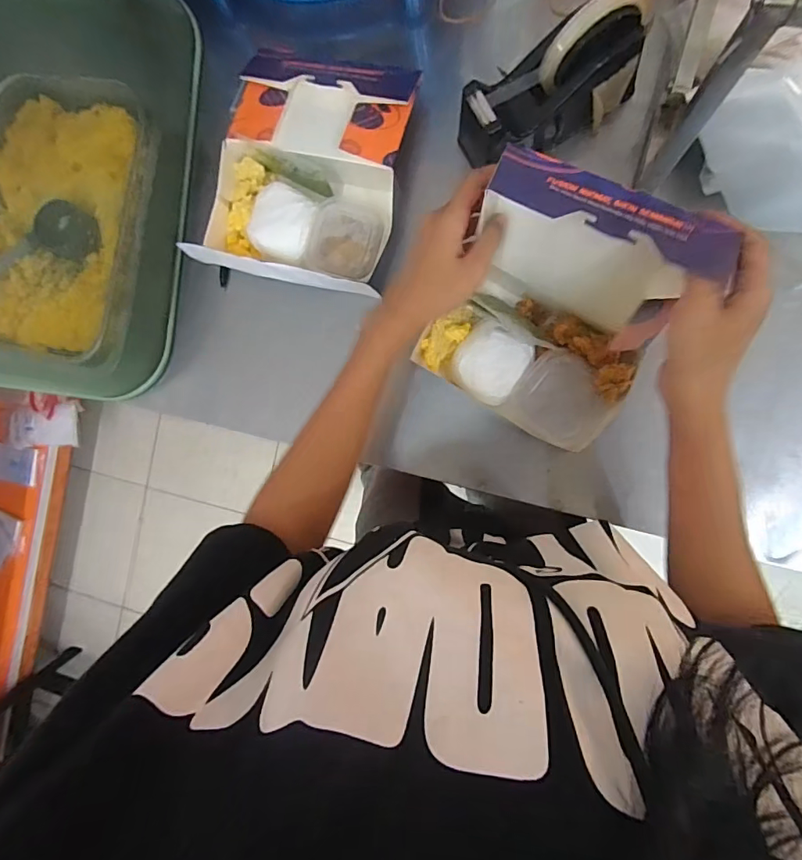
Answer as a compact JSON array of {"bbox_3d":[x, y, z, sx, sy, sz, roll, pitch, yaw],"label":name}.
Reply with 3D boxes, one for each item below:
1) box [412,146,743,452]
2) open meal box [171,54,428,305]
[{"bbox_3d":[0.126,-0.096,0.398,0.176,0.166,0.176,30,96,8],"label":"box"},{"bbox_3d":[-0.093,-0.259,0.495,0.195,0.070,0.218,14,93,9],"label":"open meal box"}]

